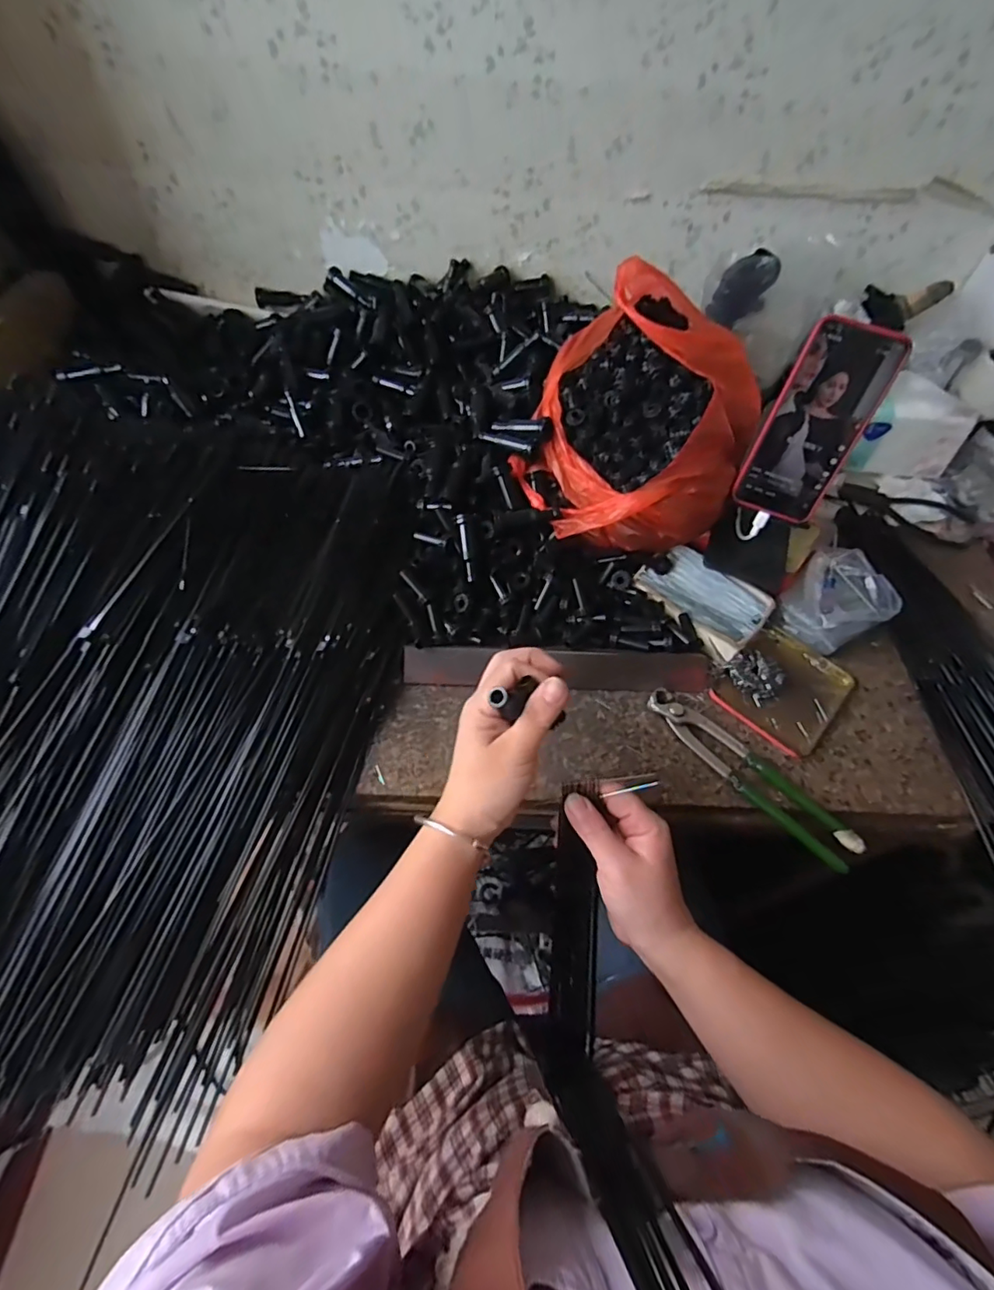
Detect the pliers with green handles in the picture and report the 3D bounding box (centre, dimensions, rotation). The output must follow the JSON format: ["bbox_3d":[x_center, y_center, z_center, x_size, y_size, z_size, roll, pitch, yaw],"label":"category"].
[{"bbox_3d":[0.217,0.108,0.472,0.046,0.016,0.197,-38,66,-25],"label":"pliers with green handles"}]

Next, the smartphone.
[{"bbox_3d":[0.283,-0.196,0.487,0.076,0.162,0.011,25,36,12],"label":"smartphone"}]

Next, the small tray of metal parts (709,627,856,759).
[{"bbox_3d":[0.278,0.038,0.526,0.104,0.021,0.122,40,62,21],"label":"small tray of metal parts"}]

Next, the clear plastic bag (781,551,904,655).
[{"bbox_3d":[0.352,-0.047,0.564,0.112,0.046,0.094,-30,63,-22],"label":"clear plastic bag"}]

